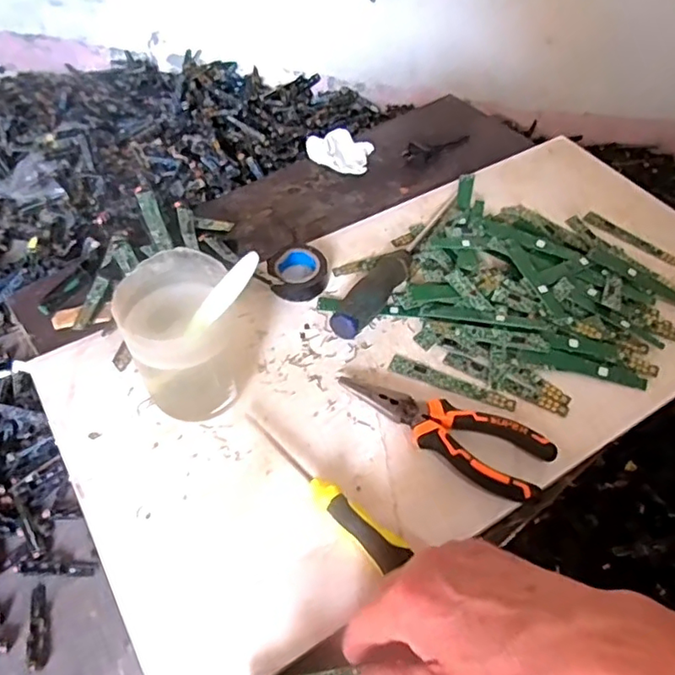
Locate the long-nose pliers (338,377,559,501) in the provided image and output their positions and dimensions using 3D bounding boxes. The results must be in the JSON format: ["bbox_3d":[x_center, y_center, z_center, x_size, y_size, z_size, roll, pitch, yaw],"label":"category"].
[{"bbox_3d":[0.073,0.068,0.421,0.156,0.013,0.051,19,53,14],"label":"long-nose pliers"}]

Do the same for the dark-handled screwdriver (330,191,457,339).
[{"bbox_3d":[0.058,-0.074,0.521,0.025,0.025,0.212,26,55,19],"label":"dark-handled screwdriver"}]

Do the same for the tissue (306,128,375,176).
[{"bbox_3d":[0.001,-0.208,0.648,0.070,0.022,0.053,10,51,7],"label":"tissue"}]

